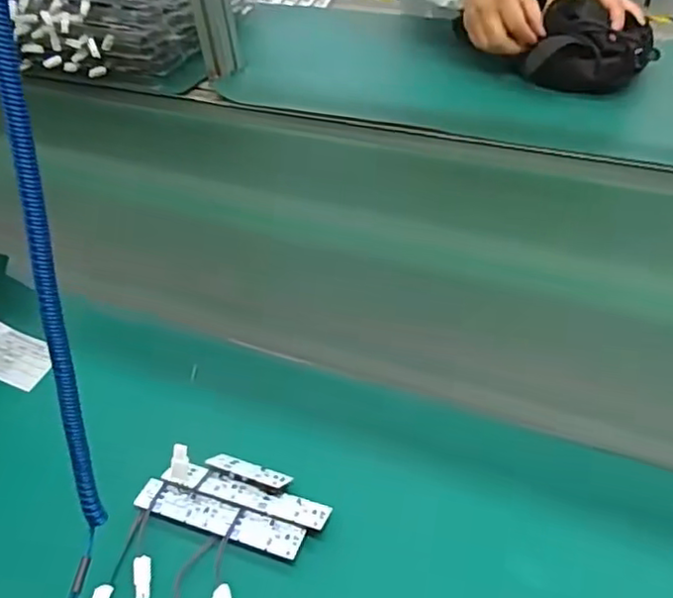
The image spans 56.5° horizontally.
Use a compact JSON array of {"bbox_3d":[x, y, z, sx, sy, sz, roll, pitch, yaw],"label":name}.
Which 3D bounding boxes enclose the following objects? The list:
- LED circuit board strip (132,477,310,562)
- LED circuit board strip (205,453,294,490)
[{"bbox_3d":[-0.085,0.156,0.450,0.128,0.007,0.025,12,48,17],"label":"LED circuit board strip"},{"bbox_3d":[-0.065,0.129,0.470,0.064,0.005,0.018,13,19,19],"label":"LED circuit board strip"}]

